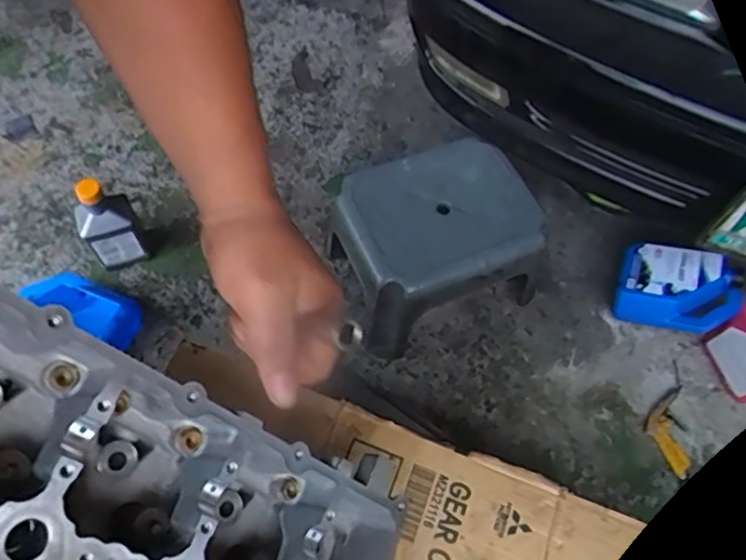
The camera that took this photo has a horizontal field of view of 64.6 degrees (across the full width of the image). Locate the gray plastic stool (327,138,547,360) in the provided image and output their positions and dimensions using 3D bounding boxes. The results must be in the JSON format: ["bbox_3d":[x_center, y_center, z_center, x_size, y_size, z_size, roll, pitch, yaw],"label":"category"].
[{"bbox_3d":[0.108,-0.066,1.140,0.351,0.233,0.314,-18,65,-13],"label":"gray plastic stool"}]

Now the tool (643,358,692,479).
[{"bbox_3d":[0.551,0.254,1.106,0.082,0.021,0.210,16,62,4],"label":"tool"}]

